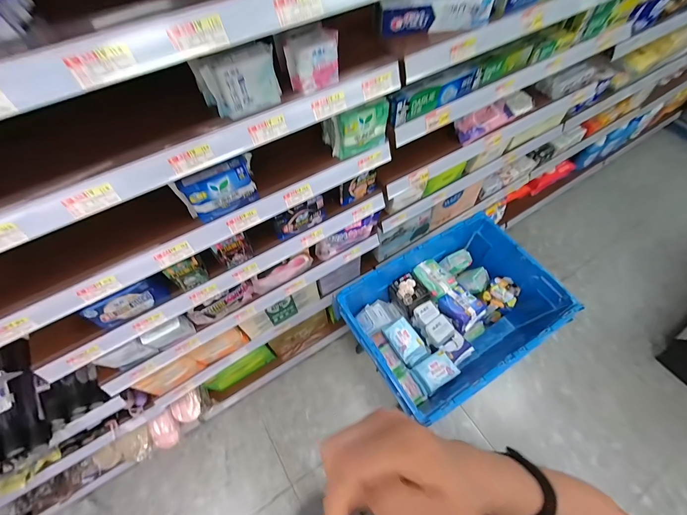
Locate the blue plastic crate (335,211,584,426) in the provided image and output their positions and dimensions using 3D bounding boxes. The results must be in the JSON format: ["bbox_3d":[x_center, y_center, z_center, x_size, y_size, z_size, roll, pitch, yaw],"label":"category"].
[{"bbox_3d":[0.333,0.192,1.011,0.585,0.286,0.409,-28,63,-14],"label":"blue plastic crate"}]

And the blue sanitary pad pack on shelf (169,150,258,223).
[{"bbox_3d":[-0.226,-0.124,0.575,0.138,0.101,0.041,-32,64,-16],"label":"blue sanitary pad pack on shelf"}]

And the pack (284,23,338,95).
[{"bbox_3d":[-0.050,-0.326,0.509,0.086,0.066,0.063,-20,62,-10],"label":"pack"}]

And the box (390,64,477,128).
[{"bbox_3d":[0.206,-0.384,0.716,0.252,0.058,0.047,-31,64,-16],"label":"box"}]

